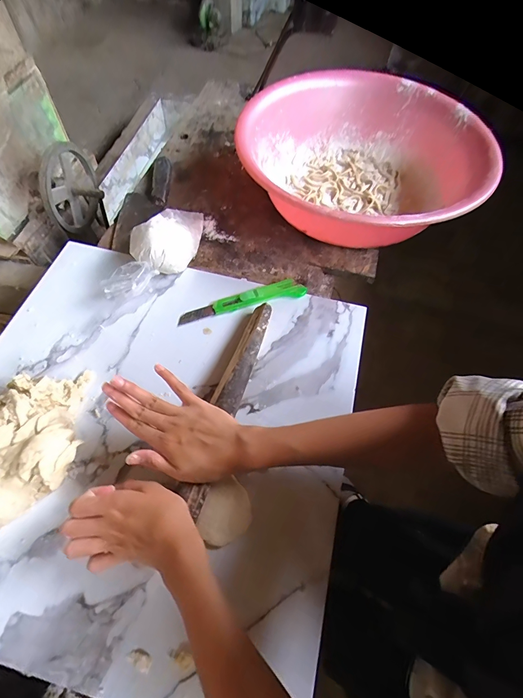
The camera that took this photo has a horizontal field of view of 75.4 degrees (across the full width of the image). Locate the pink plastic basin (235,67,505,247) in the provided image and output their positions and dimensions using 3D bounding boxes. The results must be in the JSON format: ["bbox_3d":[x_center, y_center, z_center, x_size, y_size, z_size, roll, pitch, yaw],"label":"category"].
[{"bbox_3d":[0.148,-0.315,0.597,0.363,0.150,0.403,-16,62,-12],"label":"pink plastic basin"}]

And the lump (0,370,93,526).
[{"bbox_3d":[-0.269,0.100,0.374,0.133,0.071,0.157,-17,64,-10],"label":"lump"}]

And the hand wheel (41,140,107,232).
[{"bbox_3d":[-0.449,-0.396,0.848,0.090,0.194,0.227,12,27,-2],"label":"hand wheel"}]

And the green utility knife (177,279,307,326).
[{"bbox_3d":[-0.028,-0.075,0.508,0.192,0.009,0.034,-13,61,-11],"label":"green utility knife"}]

